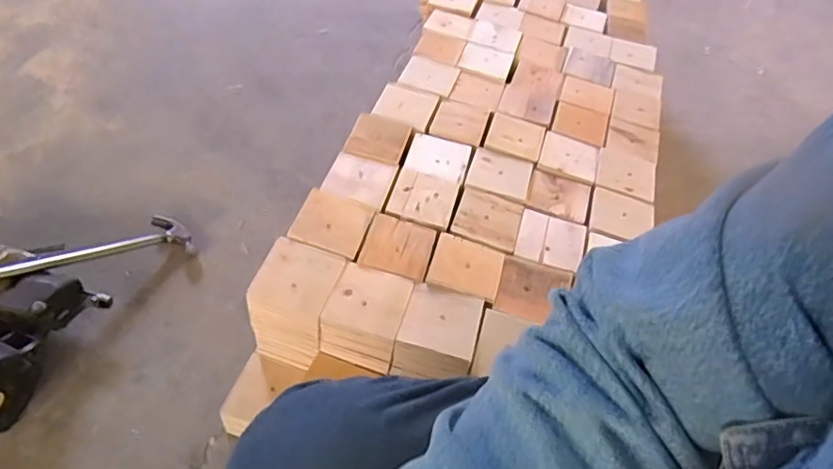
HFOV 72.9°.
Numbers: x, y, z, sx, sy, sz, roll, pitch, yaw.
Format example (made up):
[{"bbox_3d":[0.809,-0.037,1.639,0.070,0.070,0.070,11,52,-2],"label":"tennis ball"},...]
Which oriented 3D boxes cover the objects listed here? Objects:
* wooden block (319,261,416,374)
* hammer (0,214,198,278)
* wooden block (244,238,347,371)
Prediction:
[{"bbox_3d":[-0.063,0.104,0.717,0.093,0.079,0.099,18,51,4],"label":"wooden block"},{"bbox_3d":[-0.536,0.033,0.878,0.374,0.032,0.089,-17,54,-45],"label":"hammer"},{"bbox_3d":[-0.156,0.094,0.747,0.096,0.138,0.105,21,51,6],"label":"wooden block"}]

